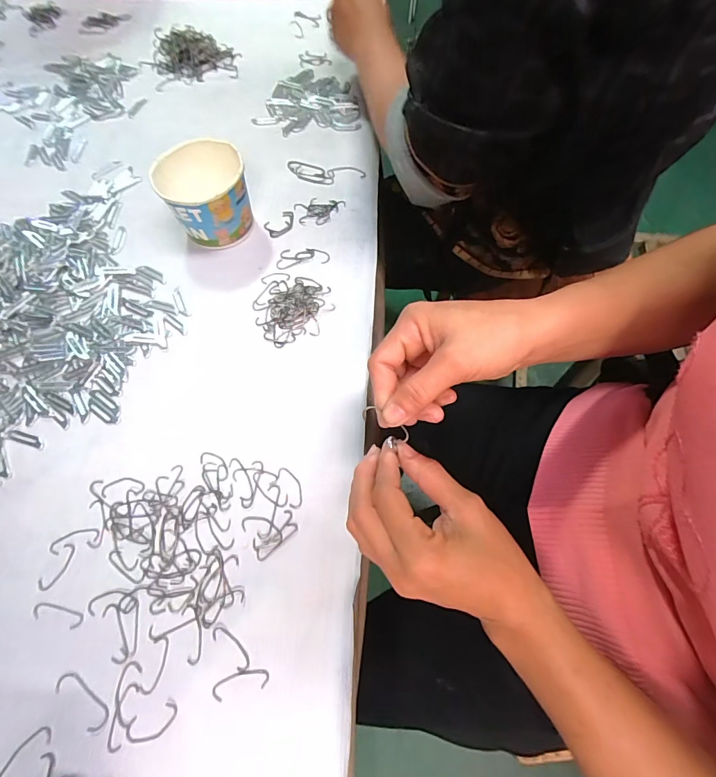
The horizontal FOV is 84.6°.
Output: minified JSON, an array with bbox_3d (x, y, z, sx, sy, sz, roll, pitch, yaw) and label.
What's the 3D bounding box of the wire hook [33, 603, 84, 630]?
[{"bbox_3d":[-0.238,0.179,0.311,0.041,0.004,0.013,12,67,5],"label":"wire hook"}]

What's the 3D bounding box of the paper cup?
[{"bbox_3d":[-0.163,-0.209,0.431,0.086,0.078,0.082,0,67,0],"label":"paper cup"}]

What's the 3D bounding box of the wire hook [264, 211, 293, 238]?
[{"bbox_3d":[-0.091,-0.196,0.466,0.038,0.004,0.029,-33,71,-13],"label":"wire hook"}]

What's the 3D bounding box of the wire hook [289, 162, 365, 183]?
[{"bbox_3d":[-0.042,-0.267,0.492,0.099,0.007,0.034,10,67,5],"label":"wire hook"}]

